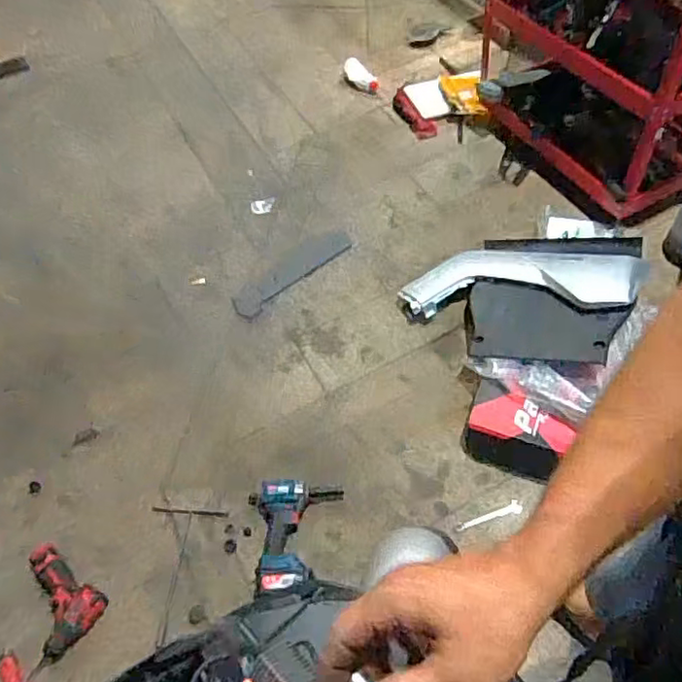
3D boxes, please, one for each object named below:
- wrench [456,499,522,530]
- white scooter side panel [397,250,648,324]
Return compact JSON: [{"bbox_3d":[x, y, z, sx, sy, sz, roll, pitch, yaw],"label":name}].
[{"bbox_3d":[0.327,0.388,1.367,0.156,0.008,0.028,-18,56,-7],"label":"wrench"},{"bbox_3d":[0.449,-0.149,1.568,0.589,0.071,0.186,-1,59,21],"label":"white scooter side panel"}]

